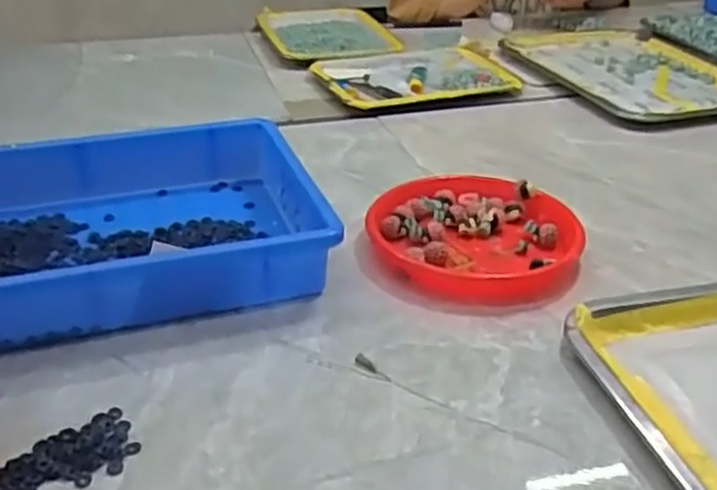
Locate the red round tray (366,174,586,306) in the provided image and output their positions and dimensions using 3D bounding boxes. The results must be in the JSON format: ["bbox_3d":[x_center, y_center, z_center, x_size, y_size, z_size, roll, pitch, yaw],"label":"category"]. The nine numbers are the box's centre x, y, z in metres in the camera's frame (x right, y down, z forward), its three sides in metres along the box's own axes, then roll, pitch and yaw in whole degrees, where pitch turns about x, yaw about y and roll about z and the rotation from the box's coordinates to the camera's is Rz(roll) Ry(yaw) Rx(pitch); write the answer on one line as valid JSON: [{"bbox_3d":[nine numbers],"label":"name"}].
[{"bbox_3d":[0.100,-0.016,0.663,0.172,0.026,0.166,3,31,5],"label":"red round tray"}]

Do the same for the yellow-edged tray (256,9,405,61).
[{"bbox_3d":[-0.054,-0.339,1.213,0.187,0.016,0.262,-11,32,-17],"label":"yellow-edged tray"}]

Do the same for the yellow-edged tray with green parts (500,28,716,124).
[{"bbox_3d":[0.375,-0.254,1.086,0.252,0.017,0.380,-9,32,-15],"label":"yellow-edged tray with green parts"}]

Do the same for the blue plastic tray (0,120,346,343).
[{"bbox_3d":[-0.220,-0.014,0.618,0.355,0.067,0.243,-11,32,-16],"label":"blue plastic tray"}]

